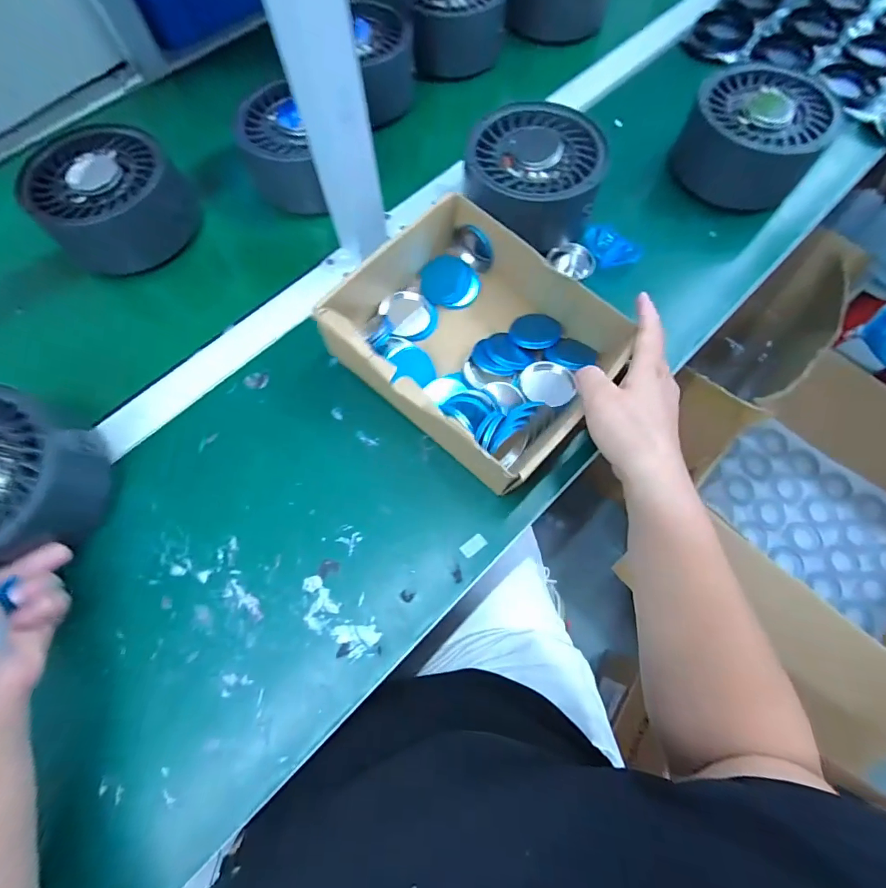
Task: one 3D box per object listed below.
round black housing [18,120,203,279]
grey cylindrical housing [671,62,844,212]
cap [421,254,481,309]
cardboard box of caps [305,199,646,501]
[{"bbox_3d":[-0.339,-0.255,0.458,0.130,0.068,0.134,-1,70,1],"label":"round black housing"},{"bbox_3d":[0.334,-0.335,0.480,0.132,0.064,0.135,-1,70,1],"label":"grey cylindrical housing"},{"bbox_3d":[0.007,-0.155,0.424,0.055,0.013,0.048,12,70,6],"label":"cap"},{"bbox_3d":[0.034,-0.088,0.383,0.212,0.078,0.179,41,76,15],"label":"cardboard box of caps"}]

